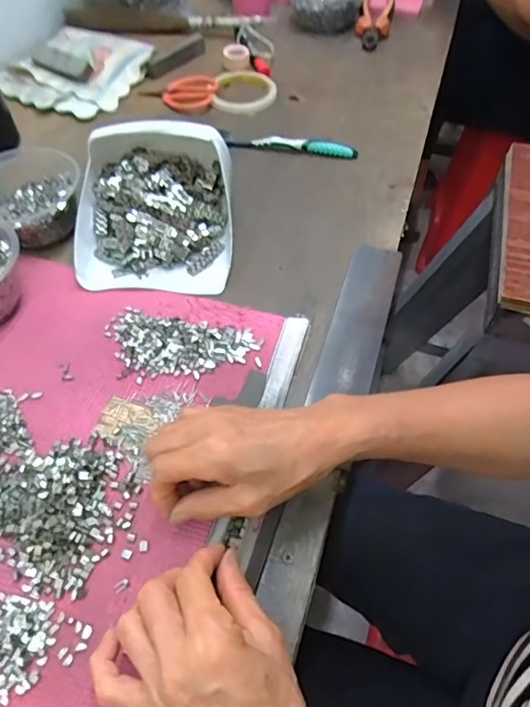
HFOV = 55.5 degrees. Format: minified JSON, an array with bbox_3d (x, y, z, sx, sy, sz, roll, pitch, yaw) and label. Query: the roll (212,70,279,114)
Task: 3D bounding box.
[{"bbox_3d":[-0.027,-0.371,0.715,0.084,0.018,0.084,5,55,5],"label":"roll"}]

